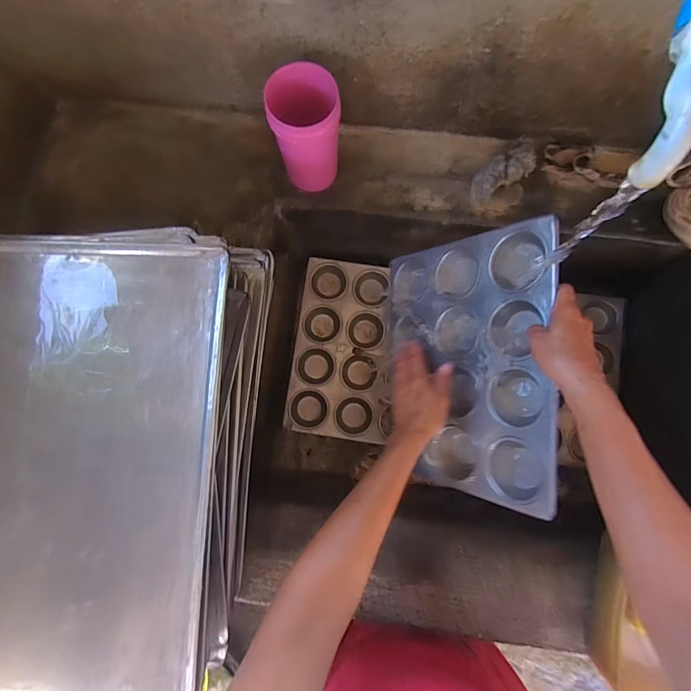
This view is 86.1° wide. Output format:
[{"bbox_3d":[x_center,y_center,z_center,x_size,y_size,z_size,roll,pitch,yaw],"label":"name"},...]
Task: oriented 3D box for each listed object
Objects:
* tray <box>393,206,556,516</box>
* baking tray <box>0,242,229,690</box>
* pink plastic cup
[{"bbox_3d":[0.164,0.022,0.508,0.039,0.251,0.331,4,87,-37],"label":"tray"},{"bbox_3d":[-0.300,0.115,0.369,0.332,0.019,0.442,1,83,2],"label":"baking tray"},{"bbox_3d":[-0.045,-0.268,0.486,0.086,0.153,0.074,-11,83,1],"label":"pink plastic cup"}]

